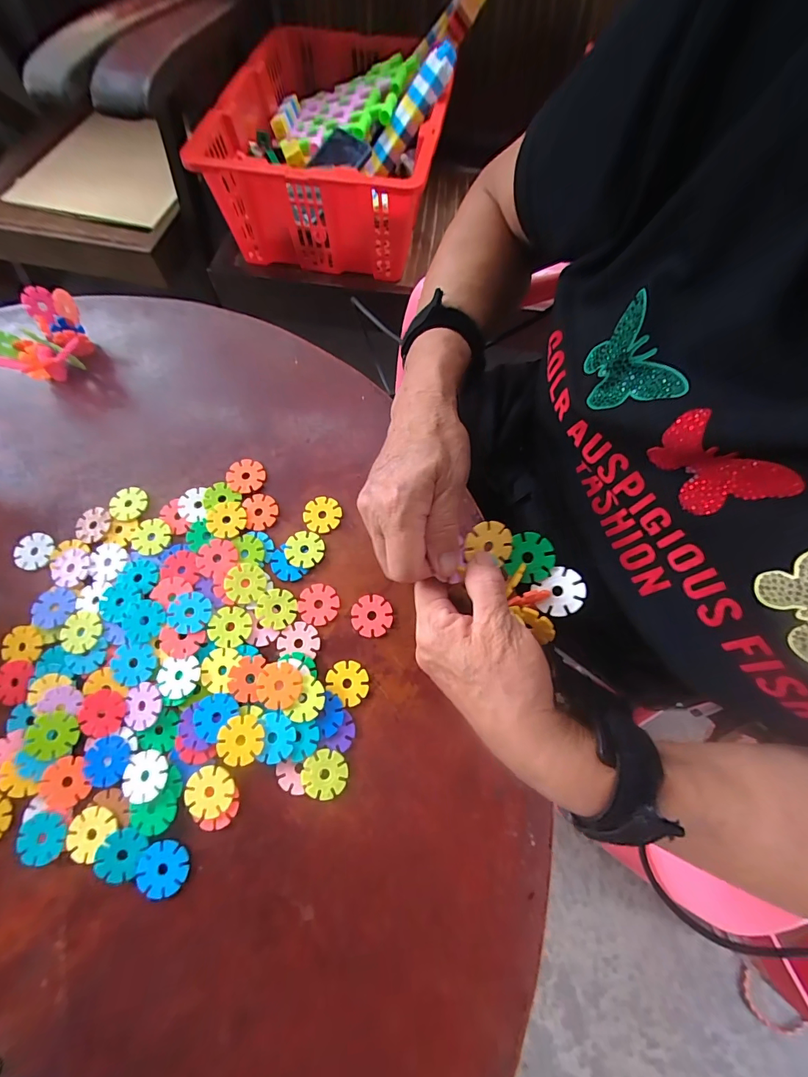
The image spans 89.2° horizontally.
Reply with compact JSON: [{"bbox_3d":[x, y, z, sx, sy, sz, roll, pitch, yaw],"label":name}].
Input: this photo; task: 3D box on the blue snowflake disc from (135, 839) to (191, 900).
[{"bbox_3d":[-0.160,0.217,0.269,0.032,0.004,0.031,-1,73,2],"label":"blue snowflake disc"}]

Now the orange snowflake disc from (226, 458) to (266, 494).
[{"bbox_3d":[-0.137,-0.055,0.355,0.031,0.004,0.030,-1,73,2],"label":"orange snowflake disc"}]

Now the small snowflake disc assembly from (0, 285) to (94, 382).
[{"bbox_3d":[-0.338,-0.185,0.384,0.078,0.043,0.080,-1,73,2],"label":"small snowflake disc assembly"}]

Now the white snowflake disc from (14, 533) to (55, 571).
[{"bbox_3d":[-0.311,0.010,0.343,0.033,0.004,0.031,-1,73,2],"label":"white snowflake disc"}]

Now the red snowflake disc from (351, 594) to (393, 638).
[{"bbox_3d":[-0.025,0.060,0.318,0.031,0.004,0.031,-1,73,2],"label":"red snowflake disc"}]

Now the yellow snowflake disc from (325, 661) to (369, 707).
[{"bbox_3d":[-0.042,0.106,0.304,0.031,0.004,0.027,39,78,12],"label":"yellow snowflake disc"}]

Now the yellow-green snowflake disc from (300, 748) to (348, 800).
[{"bbox_3d":[-0.055,0.164,0.285,0.030,0.004,0.030,-1,73,2],"label":"yellow-green snowflake disc"}]

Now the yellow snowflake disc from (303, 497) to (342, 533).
[{"bbox_3d":[-0.069,-0.021,0.344,0.030,0.004,0.030,-1,73,2],"label":"yellow snowflake disc"}]

